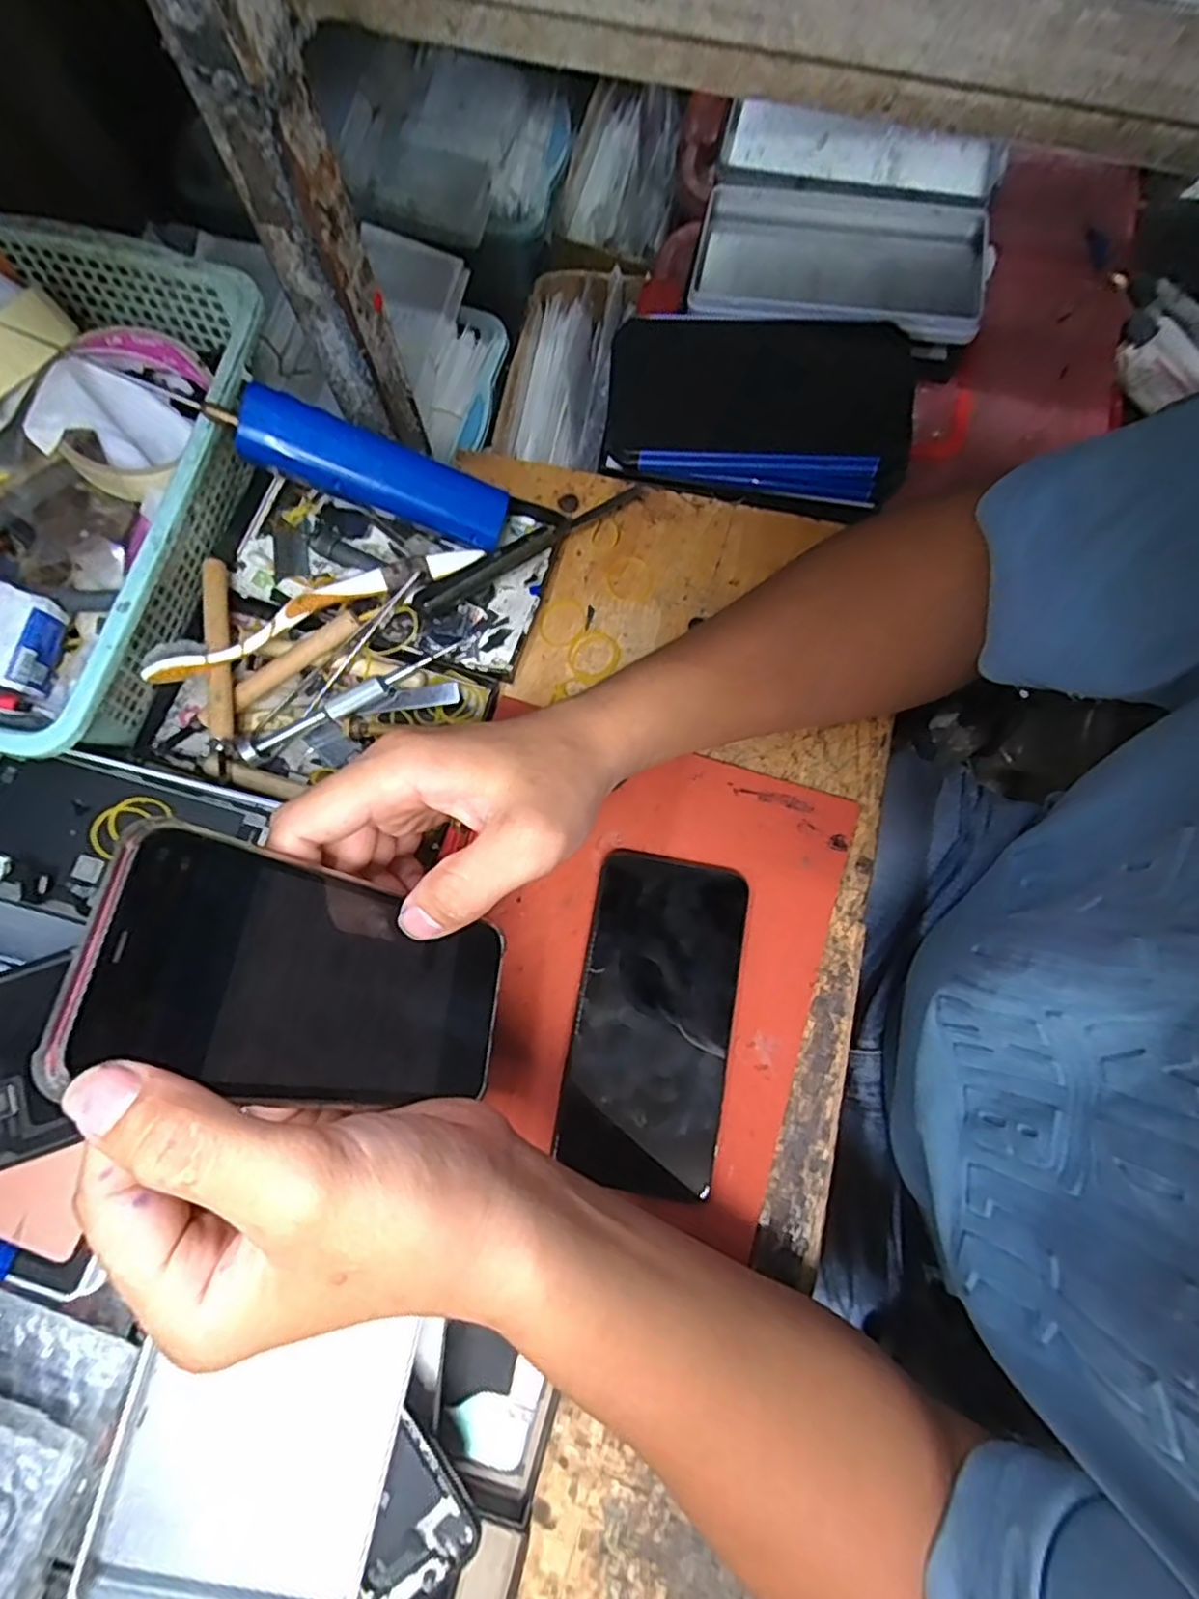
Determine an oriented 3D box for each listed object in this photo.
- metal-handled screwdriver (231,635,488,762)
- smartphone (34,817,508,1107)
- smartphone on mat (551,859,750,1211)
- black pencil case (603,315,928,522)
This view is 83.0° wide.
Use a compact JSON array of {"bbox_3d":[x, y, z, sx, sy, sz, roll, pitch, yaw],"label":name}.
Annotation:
[{"bbox_3d":[-0.126,-0.056,0.361,0.136,0.011,0.014,-30,80,-7],"label":"metal-handled screwdriver"},{"bbox_3d":[-0.091,0.063,0.234,0.006,0.149,0.071,-13,61,36],"label":"smartphone"},{"bbox_3d":[0.027,0.106,0.332,0.075,0.012,0.155,9,78,1],"label":"smartphone on mat"},{"bbox_3d":[0.097,-0.236,0.409,0.182,0.034,0.113,11,78,1],"label":"black pencil case"}]

